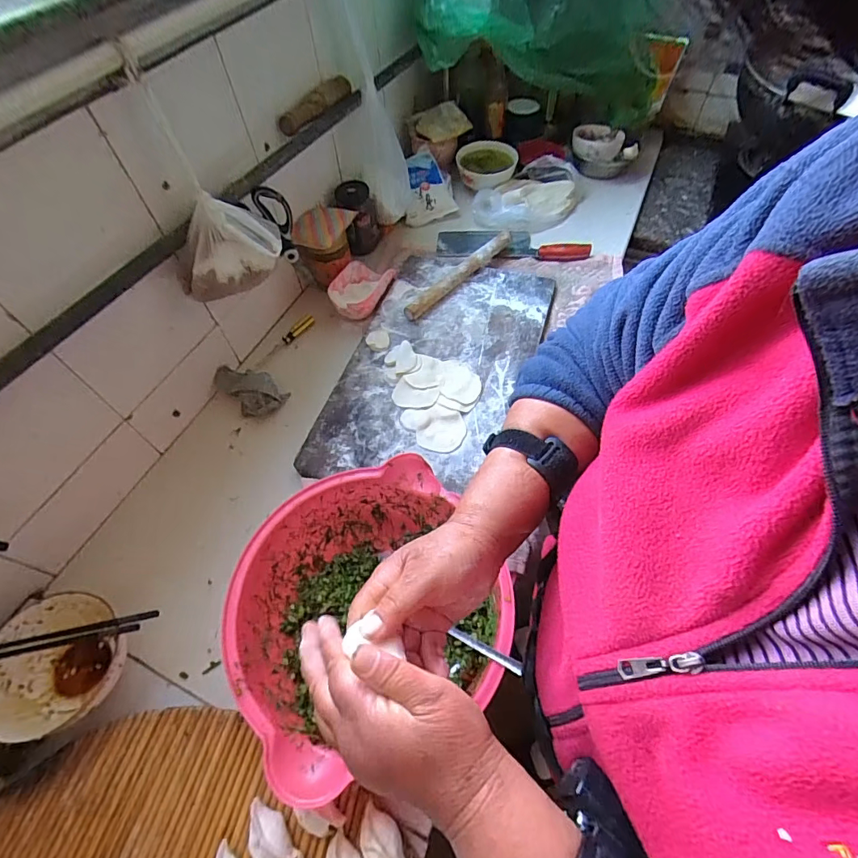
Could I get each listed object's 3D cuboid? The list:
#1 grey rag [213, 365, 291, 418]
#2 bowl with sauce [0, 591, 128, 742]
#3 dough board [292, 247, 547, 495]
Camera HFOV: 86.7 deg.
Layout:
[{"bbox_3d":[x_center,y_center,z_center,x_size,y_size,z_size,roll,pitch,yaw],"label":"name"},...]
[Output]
[{"bbox_3d":[-0.292,-0.065,0.732,0.116,0.027,0.067,24,60,17],"label":"grey rag"},{"bbox_3d":[-0.399,0.256,0.493,0.132,0.054,0.137,-32,60,-18],"label":"bowl with sauce"},{"bbox_3d":[0.027,-0.130,0.770,0.290,0.033,0.526,12,57,10],"label":"dough board"}]

